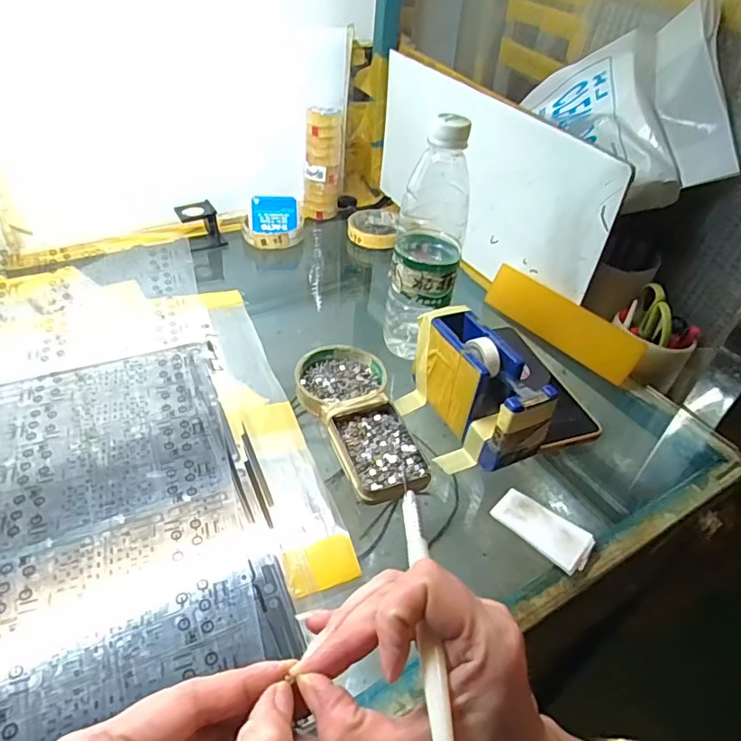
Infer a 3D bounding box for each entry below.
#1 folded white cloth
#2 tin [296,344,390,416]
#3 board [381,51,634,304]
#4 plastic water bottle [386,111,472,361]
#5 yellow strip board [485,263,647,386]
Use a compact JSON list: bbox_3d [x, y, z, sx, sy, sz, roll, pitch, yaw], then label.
[{"bbox_3d":[0.129,0.122,0.398,0.072,0.013,0.037,32,47,26],"label":"folded white cloth"},{"bbox_3d":[-0.031,0.006,0.495,0.086,0.014,0.074,-16,46,-23],"label":"tin"},{"bbox_3d":[0.127,-0.243,0.658,0.013,0.186,0.417,-18,47,-25],"label":"board"},{"bbox_3d":[0.055,-0.115,0.492,0.061,0.224,0.070,9,41,4],"label":"plastic water bottle"},{"bbox_3d":[0.210,-0.057,0.587,0.011,0.052,0.185,-8,39,-44],"label":"yellow strip board"}]

